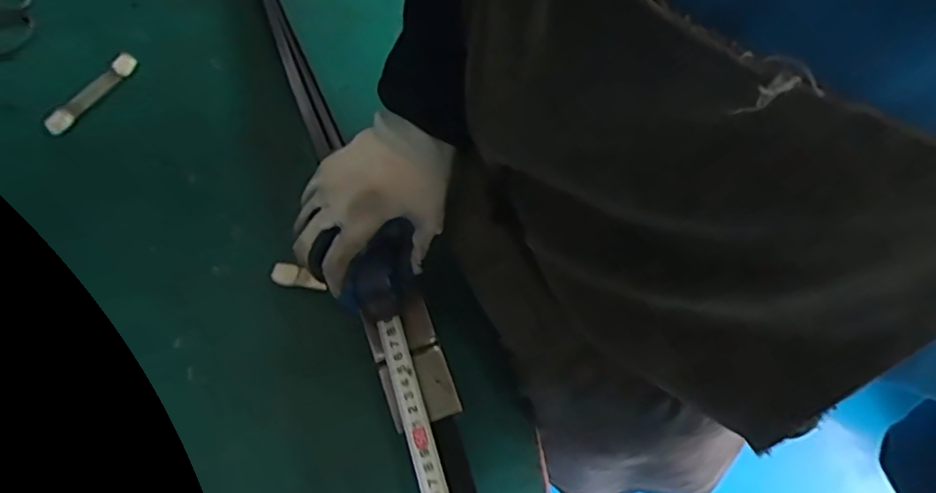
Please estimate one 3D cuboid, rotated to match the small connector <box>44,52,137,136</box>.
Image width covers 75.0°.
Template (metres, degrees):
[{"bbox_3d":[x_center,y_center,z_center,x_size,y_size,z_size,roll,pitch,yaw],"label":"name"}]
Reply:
[{"bbox_3d":[-0.365,-0.149,0.592,0.019,0.015,0.104,29,72,11],"label":"small connector"}]

